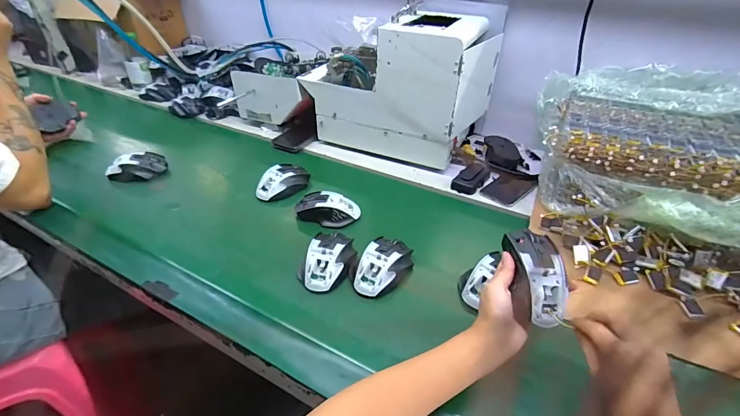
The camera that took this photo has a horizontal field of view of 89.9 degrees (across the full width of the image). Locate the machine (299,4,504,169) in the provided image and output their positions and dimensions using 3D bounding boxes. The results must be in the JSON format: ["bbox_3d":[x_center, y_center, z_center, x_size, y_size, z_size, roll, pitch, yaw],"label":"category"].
[{"bbox_3d":[0.067,-0.285,0.834,0.369,0.257,0.213,18,41,21],"label":"machine"}]

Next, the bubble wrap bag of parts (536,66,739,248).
[{"bbox_3d":[0.480,-0.099,0.641,0.383,0.182,0.313,21,43,24],"label":"bubble wrap bag of parts"}]

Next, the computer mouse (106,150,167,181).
[{"bbox_3d":[-0.494,-0.091,0.789,0.105,0.039,0.066,2,38,2],"label":"computer mouse"}]

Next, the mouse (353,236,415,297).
[{"bbox_3d":[0.022,0.085,0.559,0.064,0.034,0.104,20,42,23],"label":"mouse"}]

